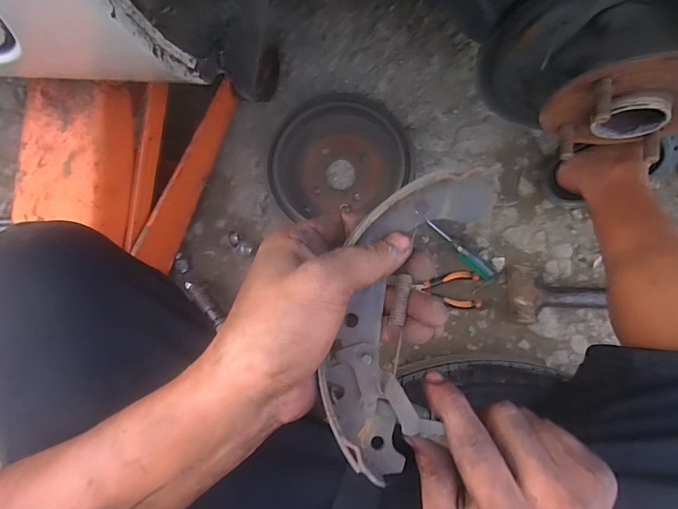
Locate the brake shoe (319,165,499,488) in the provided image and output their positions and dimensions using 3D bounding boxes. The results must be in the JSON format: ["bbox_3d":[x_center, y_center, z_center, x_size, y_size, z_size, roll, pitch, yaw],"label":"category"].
[{"bbox_3d":[0.033,0.029,0.210,0.066,0.029,0.170,19,84,6],"label":"brake shoe"}]

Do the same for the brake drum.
[{"bbox_3d":[0.005,-0.171,0.658,0.225,0.060,0.208,3,85,4],"label":"brake drum"}]

